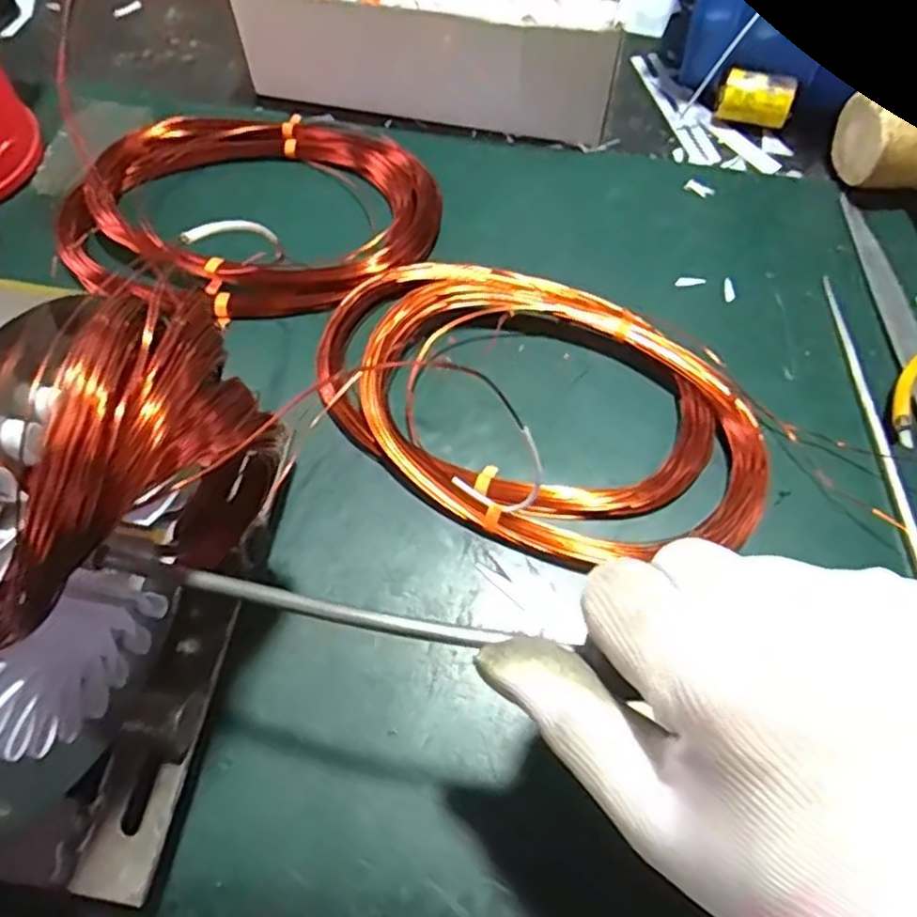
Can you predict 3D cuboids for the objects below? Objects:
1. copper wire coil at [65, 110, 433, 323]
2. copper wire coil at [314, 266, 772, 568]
[{"bbox_3d":[-0.123,-0.152,0.429,0.215,0.026,0.151,17,66,8],"label":"copper wire coil"},{"bbox_3d":[0.040,-0.028,0.373,0.231,0.023,0.144,21,66,10],"label":"copper wire coil"}]

